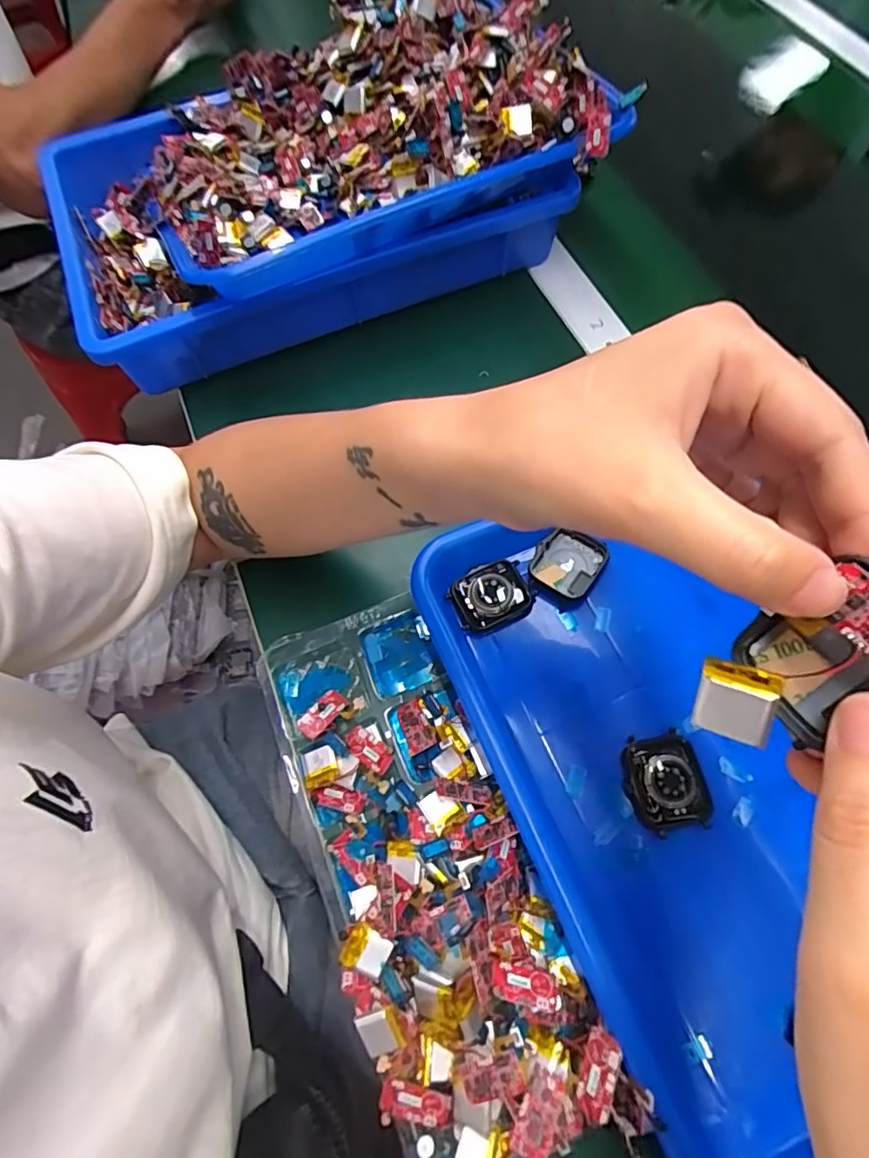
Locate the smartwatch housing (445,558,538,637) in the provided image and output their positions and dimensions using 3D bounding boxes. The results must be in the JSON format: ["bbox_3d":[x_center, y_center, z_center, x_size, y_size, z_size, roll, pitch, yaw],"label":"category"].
[{"bbox_3d":[0.034,0.010,0.330,0.046,0.017,0.036,-23,68,-9],"label":"smartwatch housing"}]

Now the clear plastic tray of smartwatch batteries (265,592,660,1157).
[{"bbox_3d":[-0.003,0.151,0.276,0.102,0.037,0.298,-22,68,-8],"label":"clear plastic tray of smartwatch batteries"}]

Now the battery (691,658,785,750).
[{"bbox_3d":[0.079,0.033,0.149,0.018,0.004,0.020,17,111,30],"label":"battery"}]

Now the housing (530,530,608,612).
[{"bbox_3d":[0.078,-0.007,0.335,0.037,0.012,0.045,33,71,14],"label":"housing"}]

